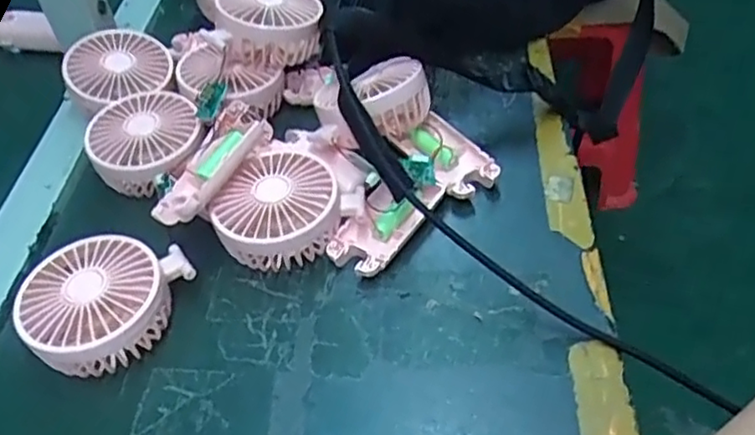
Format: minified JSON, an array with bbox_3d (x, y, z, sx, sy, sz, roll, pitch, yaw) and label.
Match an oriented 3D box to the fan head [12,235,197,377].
[{"bbox_3d":[-0.171,0.052,0.416,0.084,0.043,0.100,16,51,19],"label":"fan head"}]

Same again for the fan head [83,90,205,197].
[{"bbox_3d":[-0.179,-0.059,0.513,0.084,0.036,0.084,-3,47,3],"label":"fan head"}]

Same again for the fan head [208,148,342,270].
[{"bbox_3d":[-0.064,-0.005,0.455,0.077,0.044,0.092,15,51,19],"label":"fan head"}]

